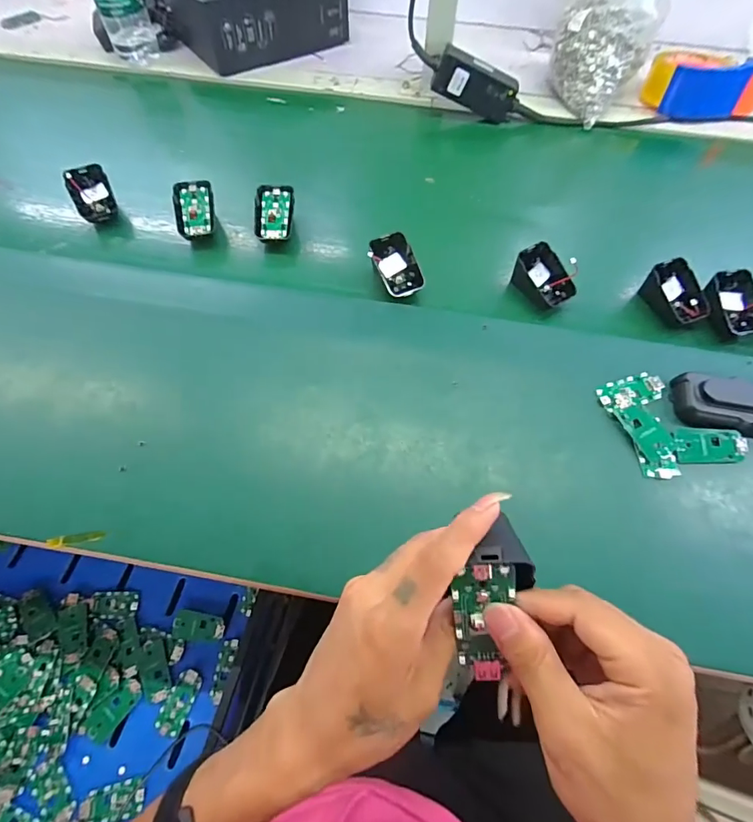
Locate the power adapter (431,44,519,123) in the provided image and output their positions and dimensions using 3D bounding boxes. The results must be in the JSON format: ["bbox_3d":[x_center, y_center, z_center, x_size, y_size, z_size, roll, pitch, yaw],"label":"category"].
[{"bbox_3d":[0.138,-0.449,0.618,0.117,0.052,0.026,18,66,-14],"label":"power adapter"}]

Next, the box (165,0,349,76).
[{"bbox_3d":[-0.185,-0.647,0.711,0.257,0.094,0.173,-27,65,-15],"label":"box"}]

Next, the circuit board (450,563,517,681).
[{"bbox_3d":[0.054,0.106,0.225,0.029,0.007,0.062,1,99,-1],"label":"circuit board"}]

